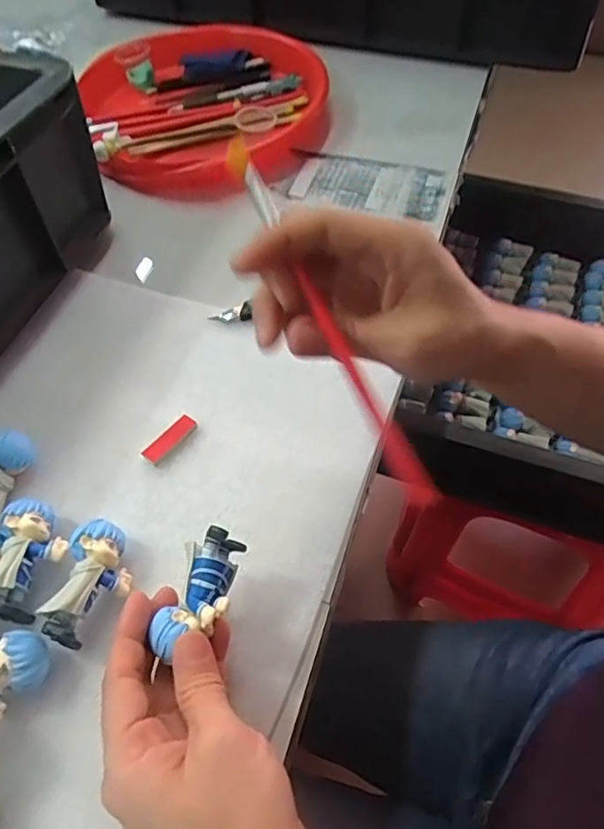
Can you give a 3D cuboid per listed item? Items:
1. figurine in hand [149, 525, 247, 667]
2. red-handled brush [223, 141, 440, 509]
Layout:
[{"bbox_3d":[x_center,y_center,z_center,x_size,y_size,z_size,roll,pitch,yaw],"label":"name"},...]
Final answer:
[{"bbox_3d":[-0.048,0.081,0.267,0.030,0.020,0.060,17,54,15],"label":"figurine in hand"},{"bbox_3d":[0.010,-0.038,0.235,0.009,0.007,0.168,-27,86,-13],"label":"red-handled brush"}]

